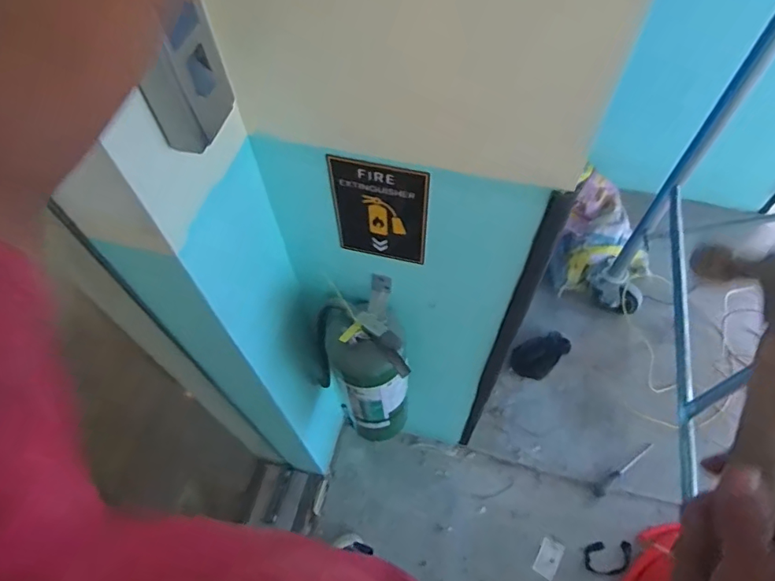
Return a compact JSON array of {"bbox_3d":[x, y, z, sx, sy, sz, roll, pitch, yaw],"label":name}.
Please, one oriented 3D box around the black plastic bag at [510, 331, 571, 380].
[{"bbox_3d":[0.491,0.196,1.605,0.205,0.092,0.114,-34,65,-17],"label":"black plastic bag"}]

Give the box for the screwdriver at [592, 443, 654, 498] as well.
[{"bbox_3d":[0.671,0.509,1.443,0.228,0.026,0.032,-32,64,-16],"label":"screwdriver"}]

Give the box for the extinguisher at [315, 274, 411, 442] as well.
[{"bbox_3d":[-0.050,0.150,0.954,0.151,0.442,0.170,-14,60,-7],"label":"extinguisher"}]

